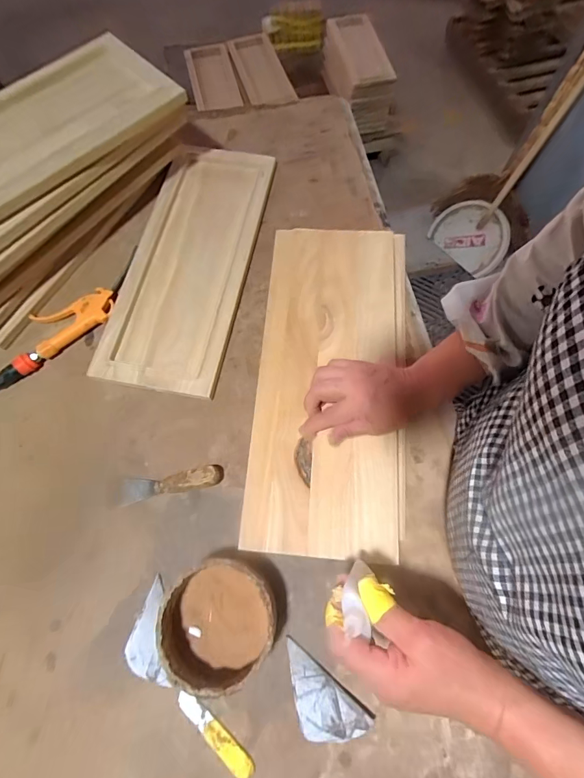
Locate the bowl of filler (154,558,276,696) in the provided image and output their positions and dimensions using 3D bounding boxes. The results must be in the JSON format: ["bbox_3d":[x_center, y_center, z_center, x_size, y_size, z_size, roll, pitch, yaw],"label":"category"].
[{"bbox_3d":[-0.074,0.248,0.409,0.113,0.070,0.112,-1,67,2],"label":"bowl of filler"}]

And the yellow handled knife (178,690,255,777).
[{"bbox_3d":[-0.081,0.363,0.400,0.103,0.009,0.020,35,73,15],"label":"yellow handled knife"}]

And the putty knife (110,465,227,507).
[{"bbox_3d":[-0.164,0.121,0.489,0.146,0.030,0.035,-8,67,-1],"label":"putty knife"}]

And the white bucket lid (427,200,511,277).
[{"bbox_3d":[0.691,-0.596,1.459,0.284,0.211,0.032,42,37,7],"label":"white bucket lid"}]

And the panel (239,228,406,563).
[{"bbox_3d":[0.050,-0.029,0.496,0.184,0.027,0.458,5,71,4],"label":"panel"}]

